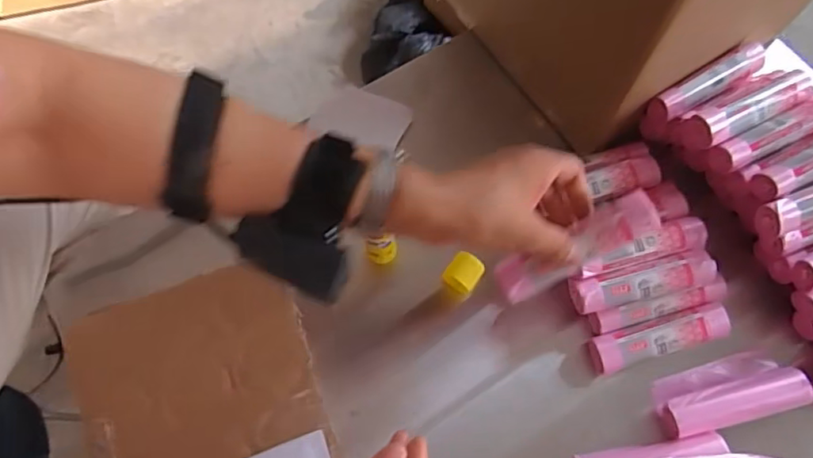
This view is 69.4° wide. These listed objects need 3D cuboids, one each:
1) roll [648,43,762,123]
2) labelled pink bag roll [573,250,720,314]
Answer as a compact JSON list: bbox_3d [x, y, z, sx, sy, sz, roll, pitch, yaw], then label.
[{"bbox_3d":[0.288,-0.139,0.558,0.128,0.033,0.022,-30,72,-10],"label":"roll"},{"bbox_3d":[0.211,0.046,0.522,0.129,0.025,0.034,-13,70,-4],"label":"labelled pink bag roll"}]

